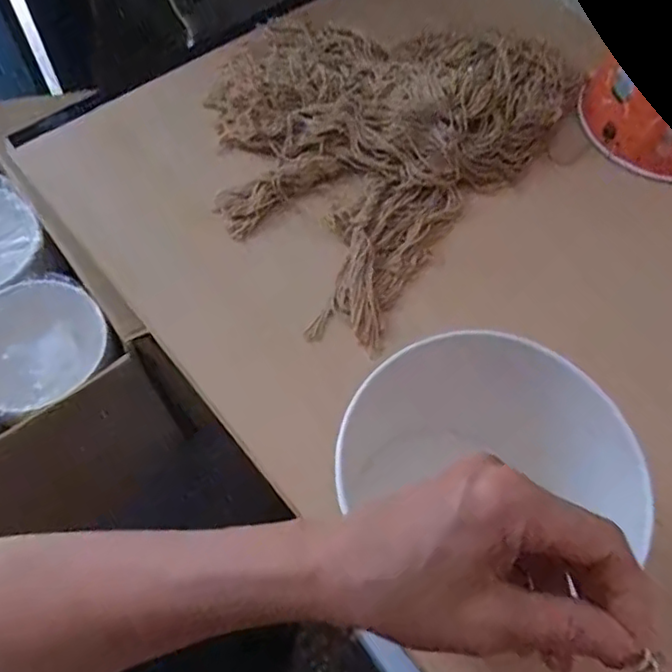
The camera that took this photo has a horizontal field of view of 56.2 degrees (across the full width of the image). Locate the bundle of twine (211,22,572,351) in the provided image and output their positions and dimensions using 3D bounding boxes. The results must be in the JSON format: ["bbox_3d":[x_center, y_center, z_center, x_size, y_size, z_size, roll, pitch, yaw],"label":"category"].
[{"bbox_3d":[0.018,-0.206,0.596,0.310,0.057,0.370,36,66,14],"label":"bundle of twine"}]

